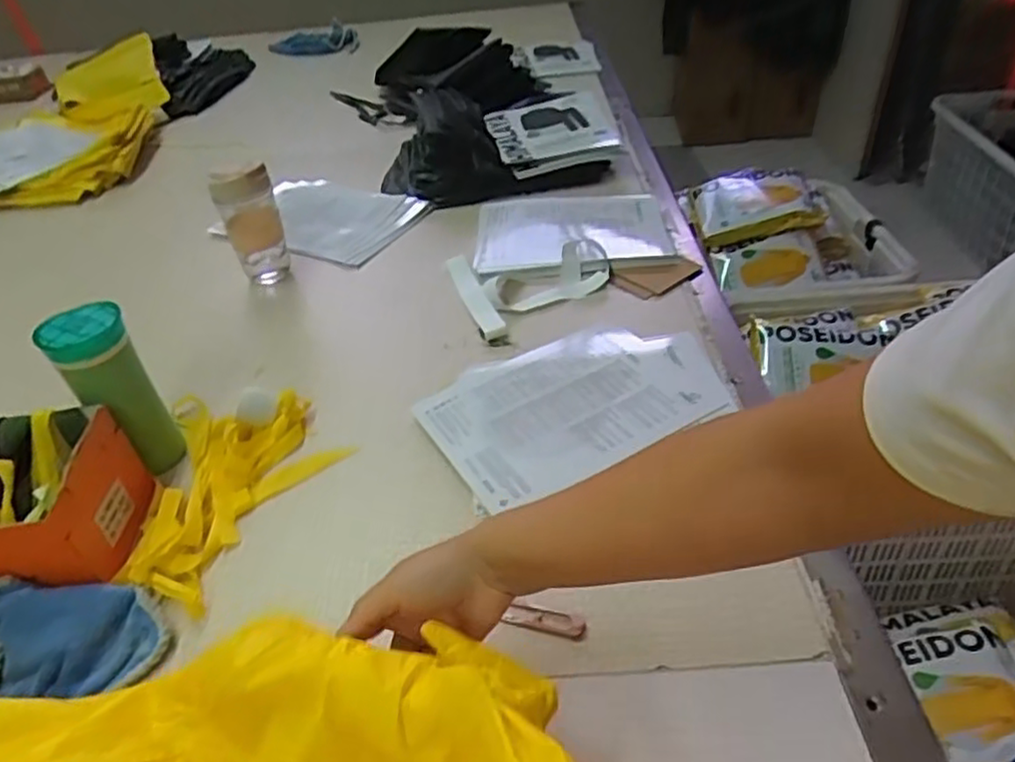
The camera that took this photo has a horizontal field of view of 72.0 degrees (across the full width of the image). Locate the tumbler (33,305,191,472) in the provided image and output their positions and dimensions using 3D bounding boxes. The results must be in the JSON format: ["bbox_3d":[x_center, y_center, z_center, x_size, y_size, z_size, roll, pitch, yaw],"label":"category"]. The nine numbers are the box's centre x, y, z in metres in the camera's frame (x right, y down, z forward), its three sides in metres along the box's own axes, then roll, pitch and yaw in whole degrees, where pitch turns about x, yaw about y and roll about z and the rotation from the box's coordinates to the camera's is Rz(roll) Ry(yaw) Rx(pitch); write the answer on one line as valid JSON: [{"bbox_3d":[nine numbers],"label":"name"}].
[{"bbox_3d":[-0.400,0.009,0.714,0.073,0.172,0.071,-4,39,3],"label":"tumbler"}]

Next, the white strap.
[{"bbox_3d":[0.043,-0.136,0.951,0.231,0.036,0.158,-20,41,-17],"label":"white strap"}]

